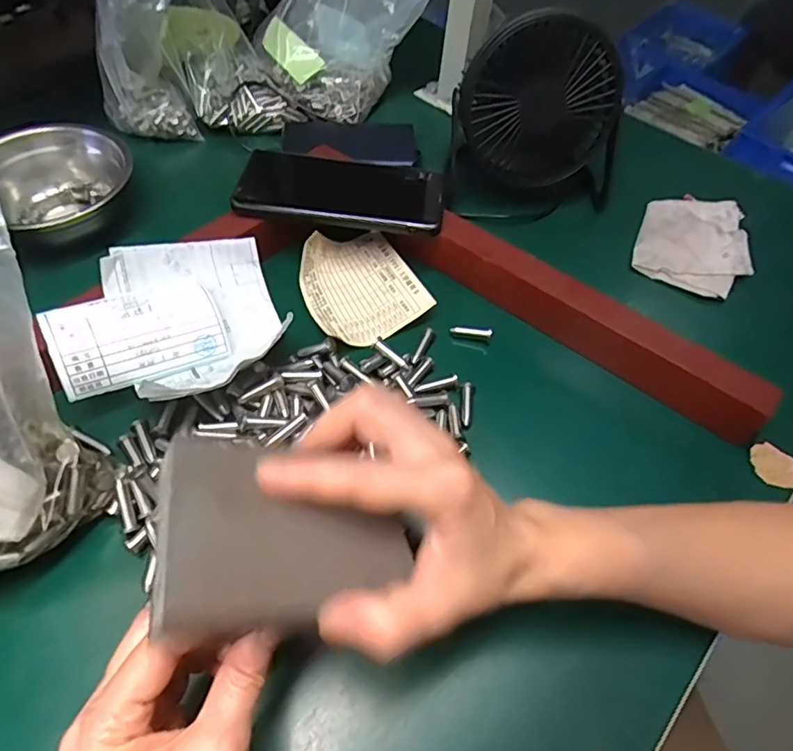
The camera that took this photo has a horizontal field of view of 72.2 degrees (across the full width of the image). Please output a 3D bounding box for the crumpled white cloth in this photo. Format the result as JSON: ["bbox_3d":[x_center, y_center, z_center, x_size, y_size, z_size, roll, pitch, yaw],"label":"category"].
[{"bbox_3d":[0.256,-0.117,0.470,0.088,0.017,0.113,26,56,12],"label":"crumpled white cloth"}]

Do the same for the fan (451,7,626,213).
[{"bbox_3d":[0.124,-0.217,0.465,0.148,0.144,0.061,3,55,-4],"label":"fan"}]

